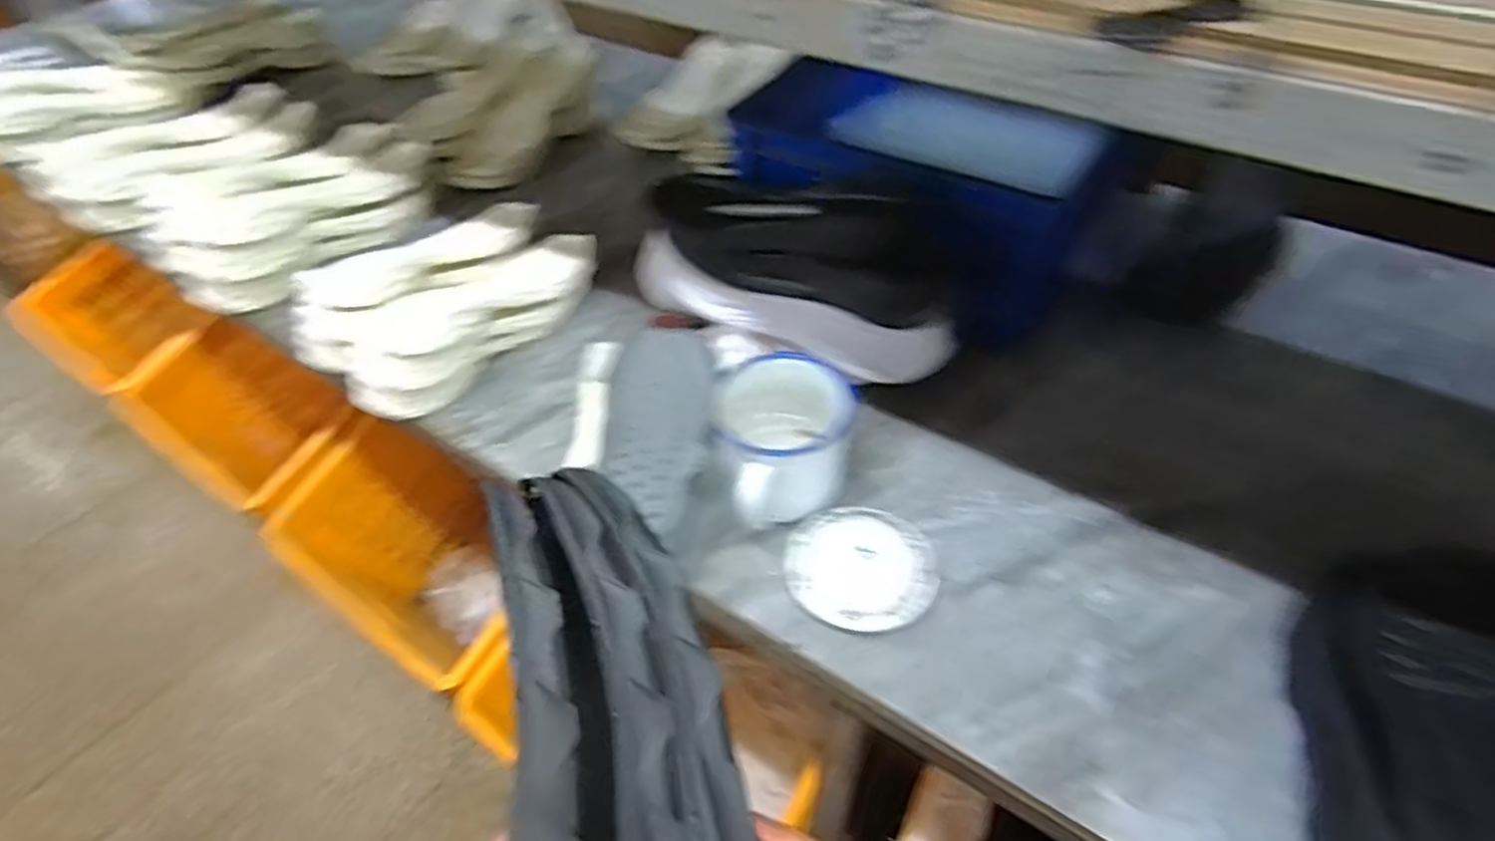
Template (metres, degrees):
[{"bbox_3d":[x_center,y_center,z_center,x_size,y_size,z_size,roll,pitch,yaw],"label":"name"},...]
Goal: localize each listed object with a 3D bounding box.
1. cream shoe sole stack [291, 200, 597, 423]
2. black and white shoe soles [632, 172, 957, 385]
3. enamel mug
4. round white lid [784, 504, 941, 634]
[{"bbox_3d":[-0.295,-0.132,0.746,0.179,0.080,0.278,29,55,26],"label":"cream shoe sole stack"},{"bbox_3d":[0.033,-0.147,0.664,0.326,0.123,0.107,25,54,23],"label":"black and white shoe soles"},{"bbox_3d":[0.032,0.017,0.578,0.105,0.105,0.114,-1,48,1],"label":"enamel mug"},{"bbox_3d":[0.087,0.105,0.547,0.107,0.021,0.107,1,49,-1],"label":"round white lid"}]

